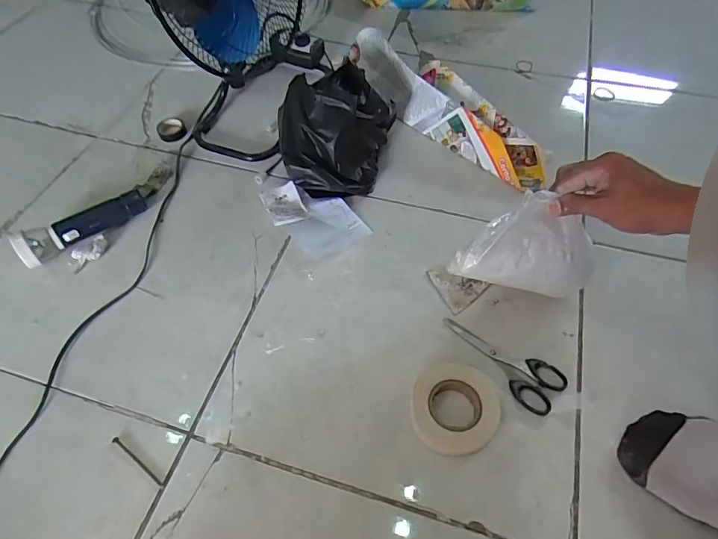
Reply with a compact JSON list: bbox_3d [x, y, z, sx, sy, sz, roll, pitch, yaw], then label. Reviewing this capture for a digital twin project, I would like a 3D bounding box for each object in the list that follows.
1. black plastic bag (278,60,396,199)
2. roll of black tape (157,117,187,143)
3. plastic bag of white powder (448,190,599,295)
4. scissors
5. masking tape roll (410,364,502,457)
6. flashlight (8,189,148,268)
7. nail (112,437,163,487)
[{"bbox_3d":[-0.045,-0.205,0.691,0.162,0.135,0.176,14,55,9],"label":"black plastic bag"},{"bbox_3d":[-0.323,-0.242,0.785,0.047,0.013,0.057,-20,57,-14],"label":"roll of black tape"},{"bbox_3d":[0.204,-0.024,0.512,0.173,0.114,0.030,10,27,-25],"label":"plastic bag of white powder"},{"bbox_3d":[0.173,0.101,0.546,0.064,0.006,0.151,-33,61,-22],"label":"scissors"},{"bbox_3d":[0.106,0.151,0.501,0.095,0.024,0.094,0,54,0],"label":"masking tape roll"},{"bbox_3d":[-0.385,-0.061,0.639,0.175,0.041,0.043,-32,60,-21],"label":"flashlight"},{"bbox_3d":[-0.234,0.202,0.481,0.079,0.004,0.006,31,60,20],"label":"nail"}]

